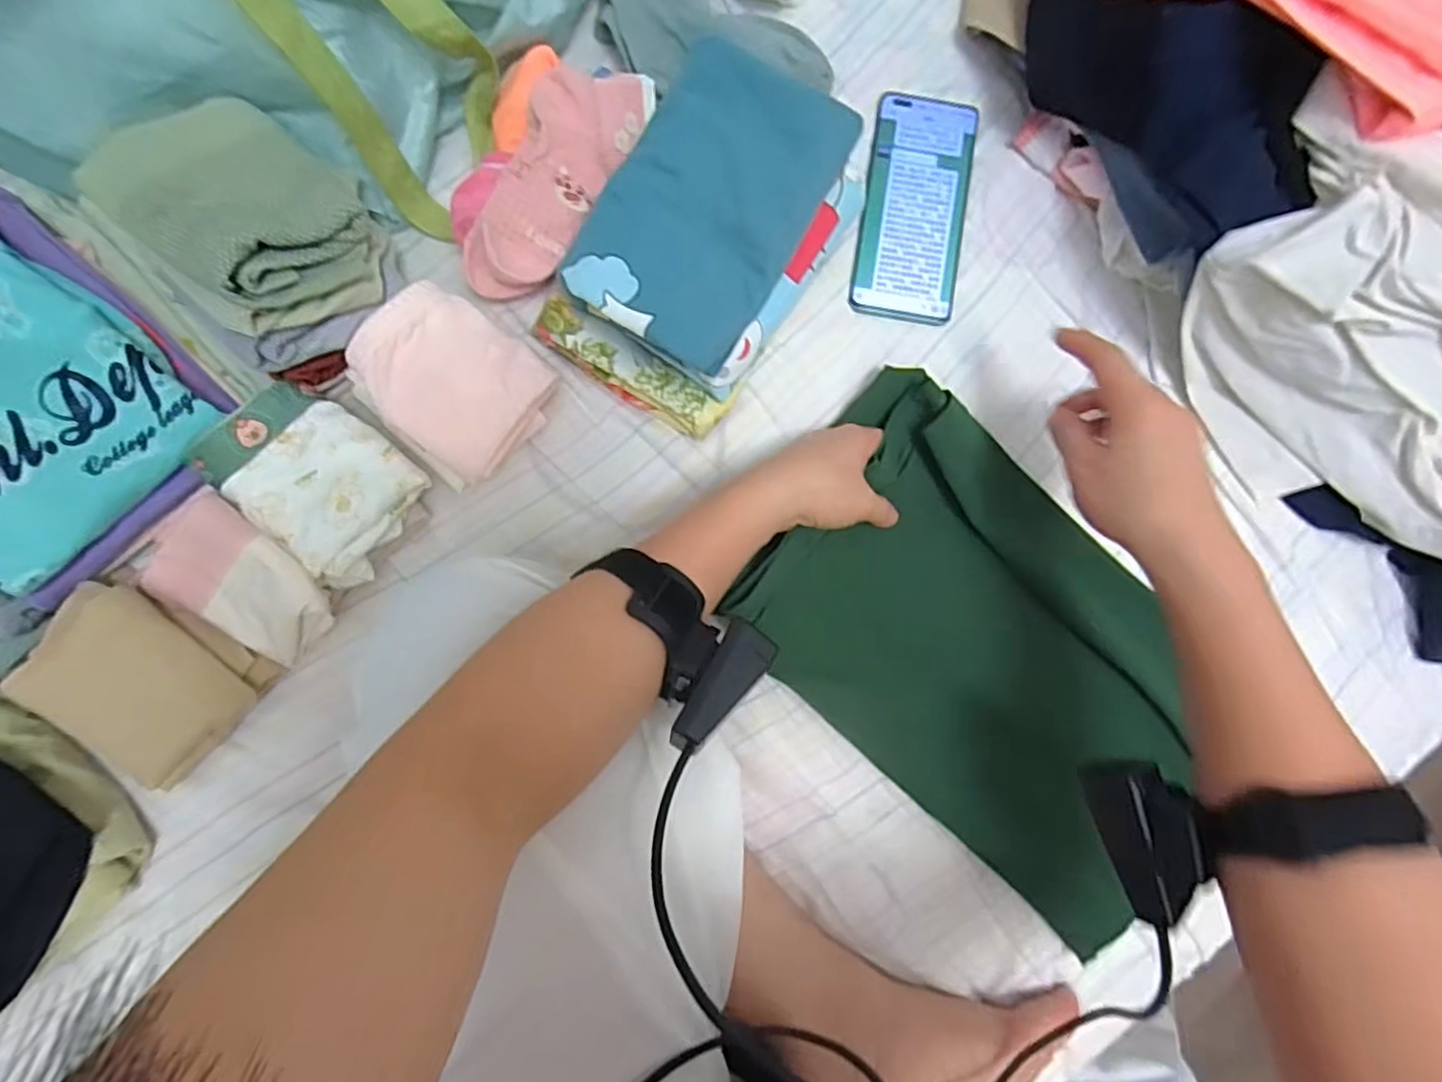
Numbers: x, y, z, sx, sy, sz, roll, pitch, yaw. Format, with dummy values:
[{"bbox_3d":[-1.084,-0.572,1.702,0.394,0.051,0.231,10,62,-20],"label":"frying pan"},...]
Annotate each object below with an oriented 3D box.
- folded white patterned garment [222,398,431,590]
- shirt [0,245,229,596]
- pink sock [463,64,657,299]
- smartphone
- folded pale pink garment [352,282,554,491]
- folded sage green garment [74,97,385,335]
[{"bbox_3d":[-0.236,-0.030,0.405,0.091,0.024,0.085,41,86,0],"label":"folded white patterned garment"},{"bbox_3d":[-0.421,-0.086,0.376,0.196,0.028,0.149,41,86,1],"label":"shirt"},{"bbox_3d":[-0.105,-0.235,0.419,0.062,0.021,0.169,28,86,-1],"label":"pink sock"},{"bbox_3d":[0.140,-0.239,0.474,0.073,0.006,0.161,9,86,-2],"label":"smartphone"},{"bbox_3d":[-0.169,-0.097,0.414,0.102,0.045,0.097,38,86,0],"label":"folded pale pink garment"},{"bbox_3d":[-0.259,-0.180,0.361,0.107,0.070,0.113,-34,88,-4],"label":"folded sage green garment"}]

